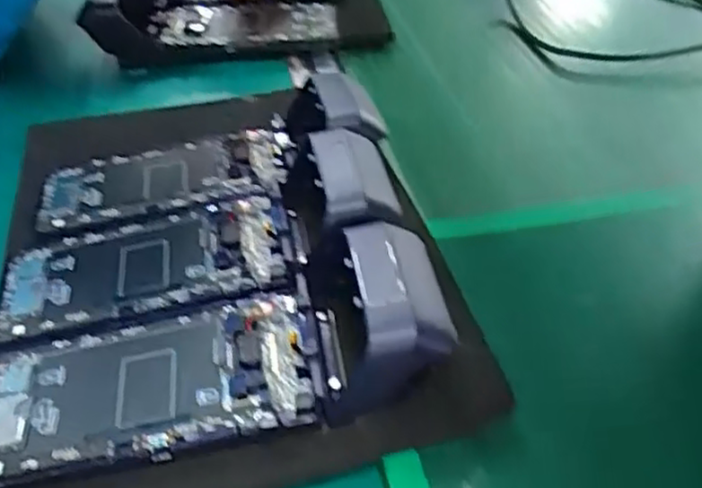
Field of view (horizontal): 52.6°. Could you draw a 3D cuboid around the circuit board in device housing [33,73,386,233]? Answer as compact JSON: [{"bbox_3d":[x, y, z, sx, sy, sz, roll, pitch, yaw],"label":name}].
[{"bbox_3d":[-0.089,-0.055,0.451,0.212,0.032,0.076,-19,45,-2],"label":"circuit board in device housing"}]

